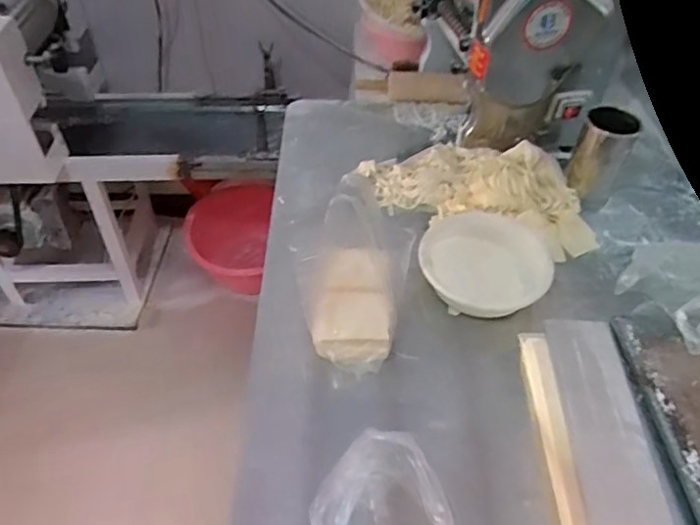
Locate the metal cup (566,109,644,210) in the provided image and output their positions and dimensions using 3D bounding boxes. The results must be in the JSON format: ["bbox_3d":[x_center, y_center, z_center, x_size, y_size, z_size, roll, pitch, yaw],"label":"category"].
[{"bbox_3d":[0.432,-0.178,0.973,0.081,0.163,0.081,1,46,-1],"label":"metal cup"}]

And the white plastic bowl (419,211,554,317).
[{"bbox_3d":[0.203,-0.017,0.850,0.186,0.039,0.197,1,46,-1],"label":"white plastic bowl"}]

